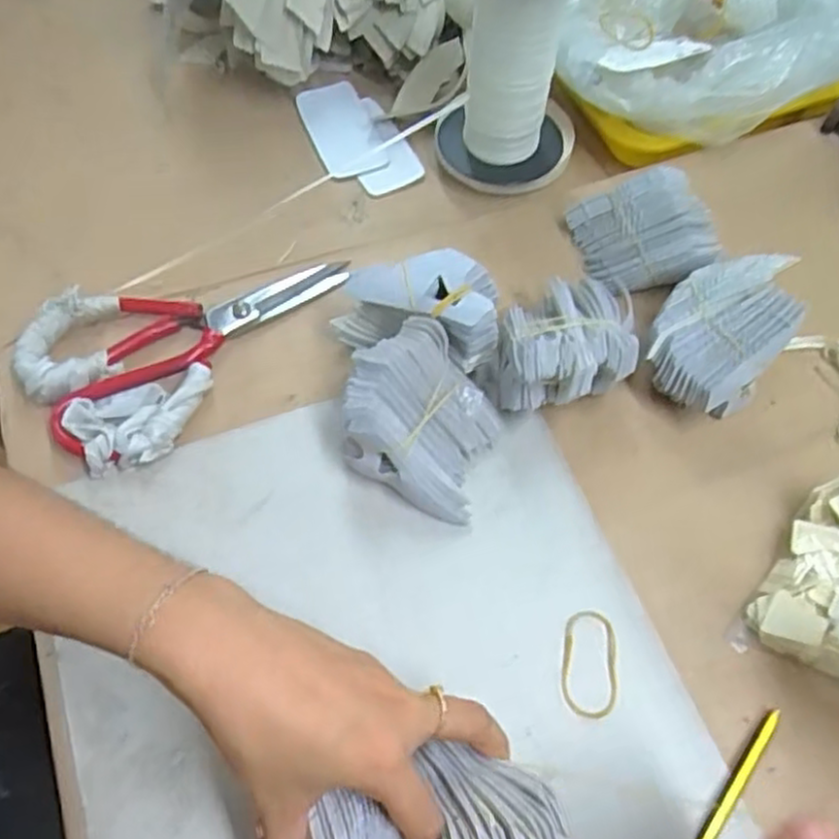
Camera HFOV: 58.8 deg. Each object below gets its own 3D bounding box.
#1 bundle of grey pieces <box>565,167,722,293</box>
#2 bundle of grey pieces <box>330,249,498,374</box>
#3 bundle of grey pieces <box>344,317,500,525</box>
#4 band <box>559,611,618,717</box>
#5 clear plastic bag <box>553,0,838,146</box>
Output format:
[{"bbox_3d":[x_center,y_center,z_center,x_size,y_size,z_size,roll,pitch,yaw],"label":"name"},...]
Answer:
[{"bbox_3d":[0.153,-0.124,0.505,0.073,0.044,0.090,-14,62,-8],"label":"bundle of grey pieces"},{"bbox_3d":[-0.003,-0.061,0.450,0.097,0.070,0.050,2,62,-1],"label":"bundle of grey pieces"},{"bbox_3d":[0.000,-0.003,0.431,0.087,0.054,0.089,20,64,8],"label":"bundle of grey pieces"},{"bbox_3d":[0.091,0.131,0.399,0.029,0.004,0.055,5,62,1],"label":"band"},{"bbox_3d":[0.230,-0.318,0.576,0.218,0.076,0.229,12,63,5],"label":"clear plastic bag"}]

